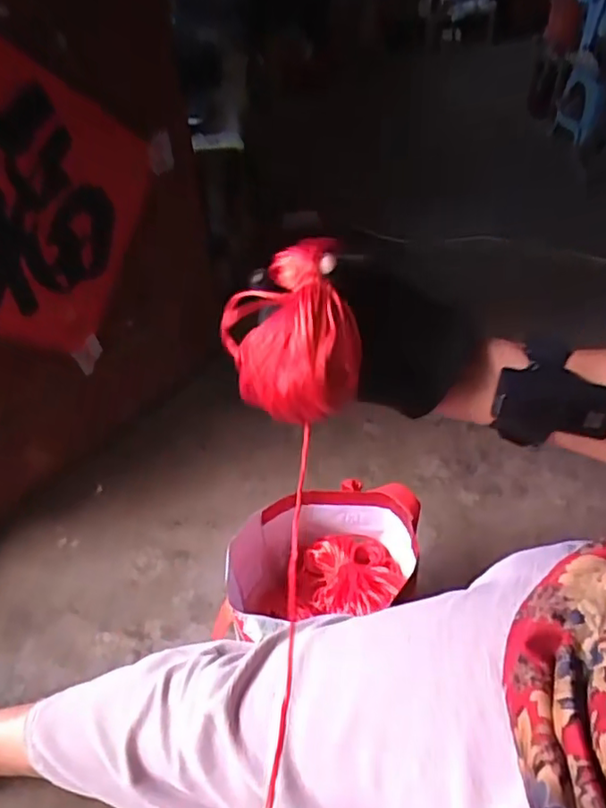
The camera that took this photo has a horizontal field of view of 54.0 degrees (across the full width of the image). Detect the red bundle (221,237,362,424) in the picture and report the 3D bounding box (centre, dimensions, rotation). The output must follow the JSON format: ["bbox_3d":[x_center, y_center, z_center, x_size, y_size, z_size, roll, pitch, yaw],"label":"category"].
[{"bbox_3d":[-0.010,-0.045,0.373,0.075,0.073,0.092,-8,41,-4],"label":"red bundle"}]

